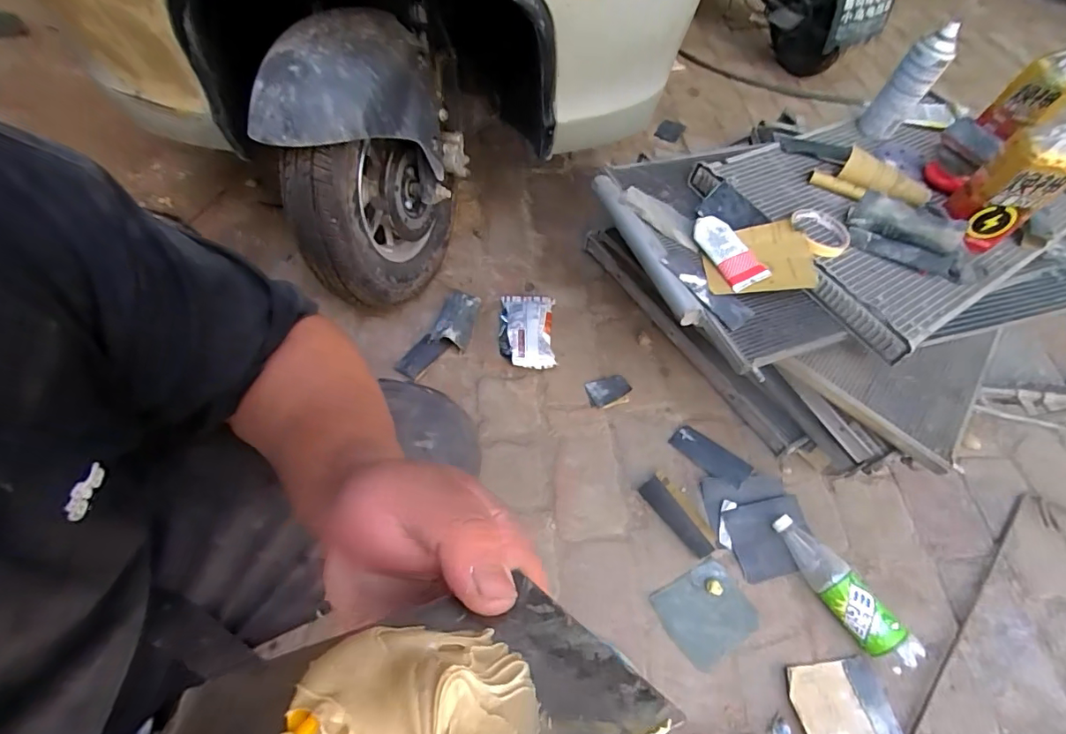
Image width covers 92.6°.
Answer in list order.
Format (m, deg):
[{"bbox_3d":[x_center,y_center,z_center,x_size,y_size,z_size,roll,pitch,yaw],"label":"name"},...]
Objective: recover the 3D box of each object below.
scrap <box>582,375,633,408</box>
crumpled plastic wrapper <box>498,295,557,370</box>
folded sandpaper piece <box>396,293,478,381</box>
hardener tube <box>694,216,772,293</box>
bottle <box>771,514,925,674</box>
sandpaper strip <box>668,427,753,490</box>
[{"bbox_3d":[0.139,0.042,0.950,0.079,0.018,0.054,-14,57,-12],"label":"scrap"},{"bbox_3d":[-0.011,-0.073,1.002,0.109,0.046,0.185,1,55,-2],"label":"crumpled plastic wrapper"},{"bbox_3d":[-0.171,-0.070,0.989,0.107,0.045,0.195,33,73,18],"label":"folded sandpaper piece"},{"bbox_3d":[0.270,-0.162,0.710,0.050,0.010,0.128,-31,61,9],"label":"hardener tube"},{"bbox_3d":[0.449,0.324,0.747,0.060,0.058,0.234,-24,60,-18],"label":"bottle"},{"bbox_3d":[0.305,0.153,0.880,0.058,0.008,0.136,-38,52,-21],"label":"sandpaper strip"}]

